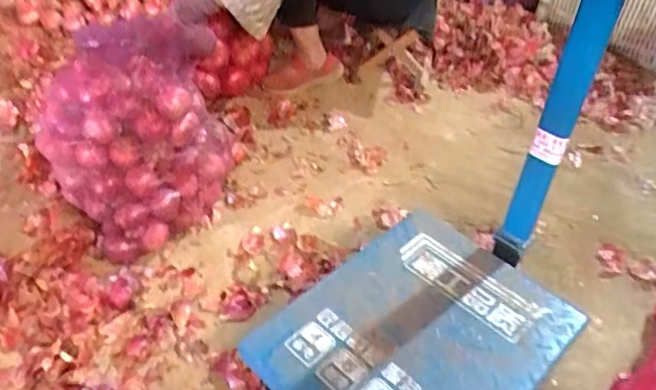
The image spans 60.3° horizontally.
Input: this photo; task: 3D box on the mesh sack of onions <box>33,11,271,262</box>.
[{"bbox_3d":[-0.385,-0.185,1.262,0.335,0.379,0.483,31,50,26],"label":"mesh sack of onions"}]

